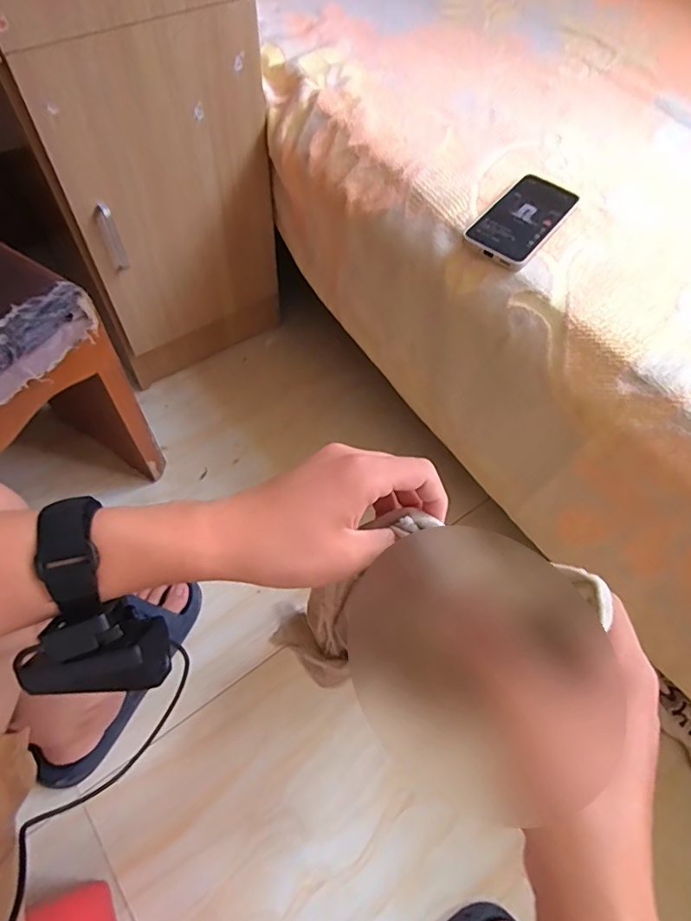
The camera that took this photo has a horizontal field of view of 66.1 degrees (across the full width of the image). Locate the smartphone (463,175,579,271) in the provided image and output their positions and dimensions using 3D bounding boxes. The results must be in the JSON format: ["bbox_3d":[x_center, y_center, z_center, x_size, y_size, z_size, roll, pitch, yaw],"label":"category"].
[{"bbox_3d":[0.212,-0.289,0.631,0.083,0.012,0.164,35,64,15],"label":"smartphone"}]

